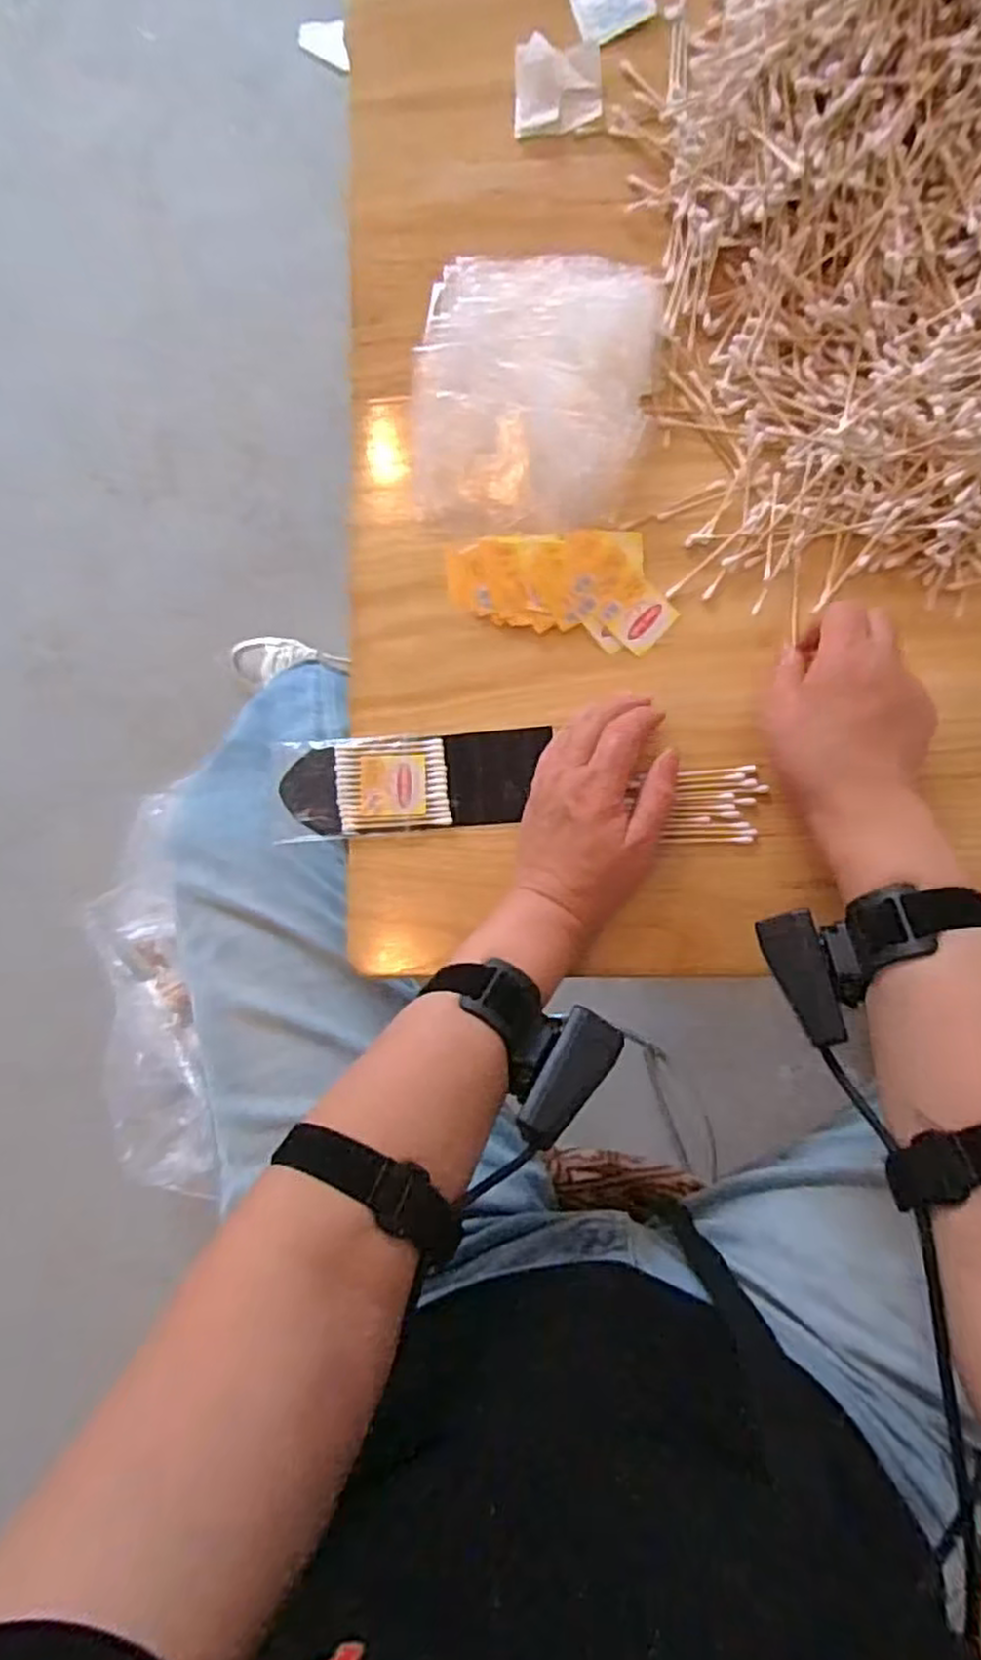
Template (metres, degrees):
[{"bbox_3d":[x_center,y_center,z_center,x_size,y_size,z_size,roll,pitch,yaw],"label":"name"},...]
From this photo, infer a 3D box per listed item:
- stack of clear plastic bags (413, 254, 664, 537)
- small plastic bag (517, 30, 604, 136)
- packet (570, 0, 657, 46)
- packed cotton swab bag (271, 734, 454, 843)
[{"bbox_3d":[0.026,-0.284,0.487,0.148,0.028,0.183,8,87,8],"label":"stack of clear plastic bags"},{"bbox_3d":[0.046,-0.517,0.520,0.059,0.019,0.059,-1,86,7],"label":"small plastic bag"},{"bbox_3d":[0.081,-0.563,0.512,0.045,0.011,0.046,-26,84,5],"label":"packet"},{"bbox_3d":[-0.088,-0.029,0.499,0.119,0.004,0.065,-5,86,7],"label":"packed cotton swab bag"}]

